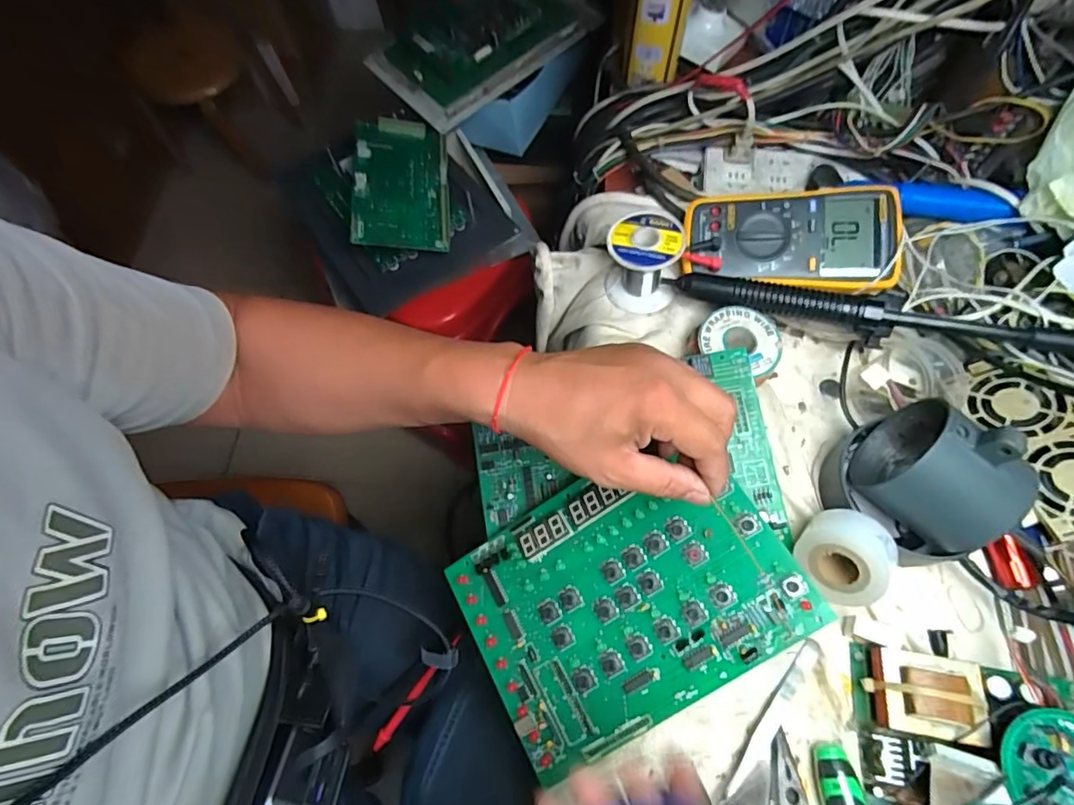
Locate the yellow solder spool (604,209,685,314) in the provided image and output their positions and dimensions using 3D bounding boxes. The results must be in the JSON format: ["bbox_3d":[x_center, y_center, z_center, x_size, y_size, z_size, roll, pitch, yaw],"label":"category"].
[{"bbox_3d":[0.094,-0.125,0.483,0.064,0.070,0.060,5,67,5],"label":"yellow solder spool"}]

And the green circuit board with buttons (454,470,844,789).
[{"bbox_3d":[0.057,0.135,0.364,0.216,0.009,0.158,-32,66,8],"label":"green circuit board with buttons"}]

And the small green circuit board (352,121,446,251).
[{"bbox_3d":[-0.176,-0.285,0.693,0.115,0.012,0.202,0,74,-15],"label":"small green circuit board"}]

